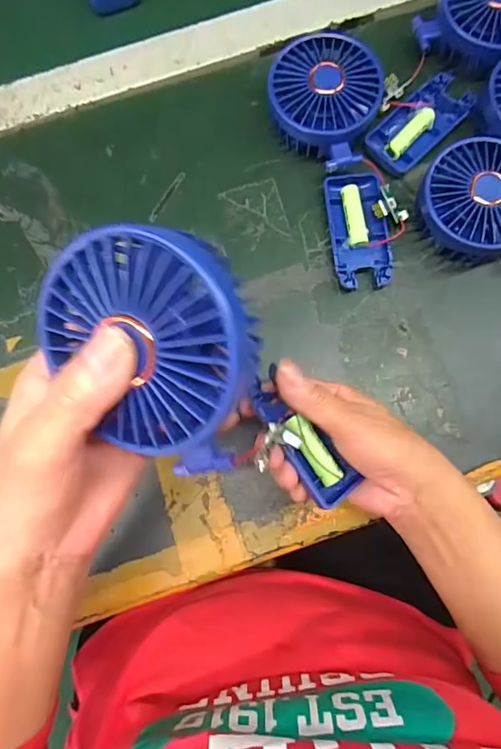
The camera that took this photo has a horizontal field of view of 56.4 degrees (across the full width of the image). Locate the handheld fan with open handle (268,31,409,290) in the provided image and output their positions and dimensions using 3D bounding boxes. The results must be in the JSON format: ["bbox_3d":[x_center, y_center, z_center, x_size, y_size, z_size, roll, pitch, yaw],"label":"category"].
[{"bbox_3d":[0.068,-0.165,0.367,0.085,0.041,0.194,-8,82,-1],"label":"handheld fan with open handle"}]

